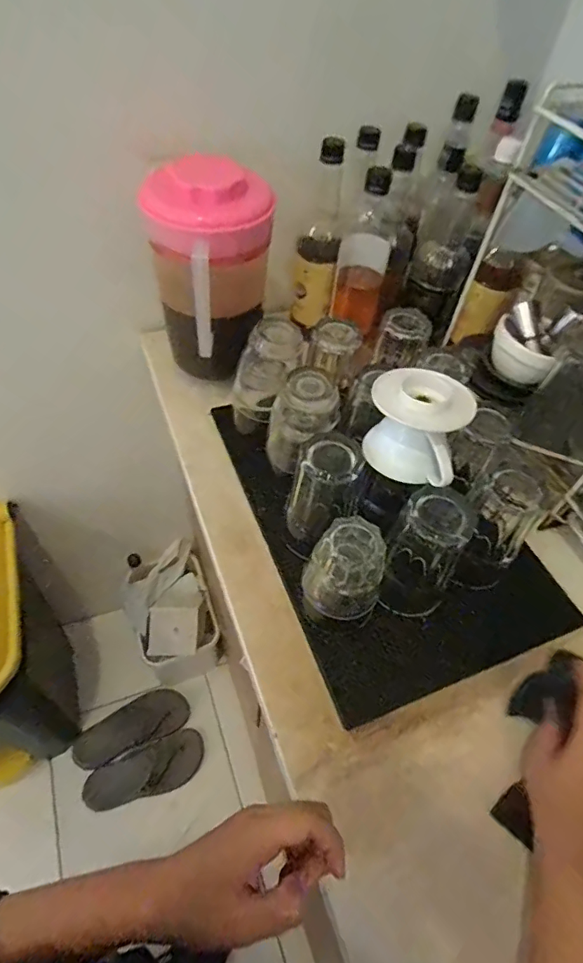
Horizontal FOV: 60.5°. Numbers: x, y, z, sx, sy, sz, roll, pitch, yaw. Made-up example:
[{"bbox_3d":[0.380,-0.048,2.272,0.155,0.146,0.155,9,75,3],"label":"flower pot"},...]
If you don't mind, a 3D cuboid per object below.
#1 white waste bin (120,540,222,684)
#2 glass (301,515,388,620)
[{"bbox_3d":[-0.300,0.336,1.259,0.185,0.264,0.258,-14,55,-15],"label":"white waste bin"},{"bbox_3d":[0.050,0.083,0.477,0.069,0.078,0.065,2,52,-3],"label":"glass"}]

